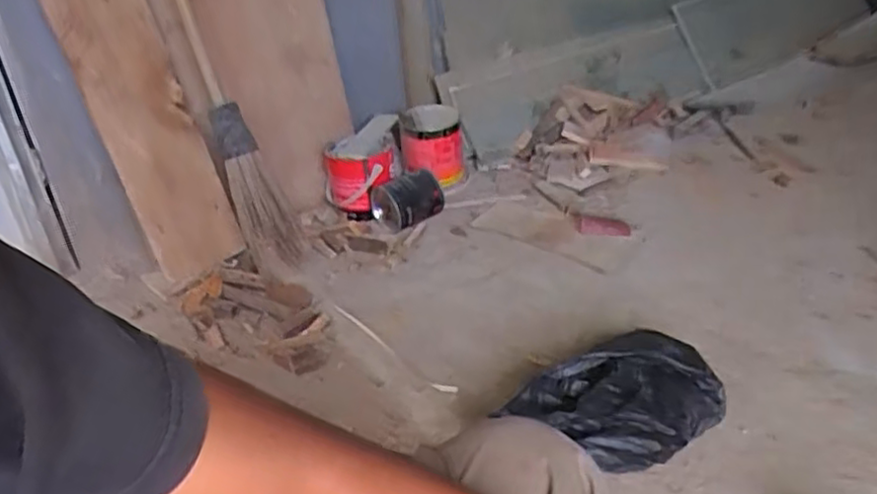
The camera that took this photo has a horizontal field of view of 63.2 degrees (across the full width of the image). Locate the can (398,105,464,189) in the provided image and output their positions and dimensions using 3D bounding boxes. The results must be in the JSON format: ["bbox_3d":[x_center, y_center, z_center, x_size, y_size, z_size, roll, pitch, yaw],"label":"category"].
[{"bbox_3d":[-0.014,-0.249,1.725,0.142,0.154,0.149,-2,29,6],"label":"can"}]

